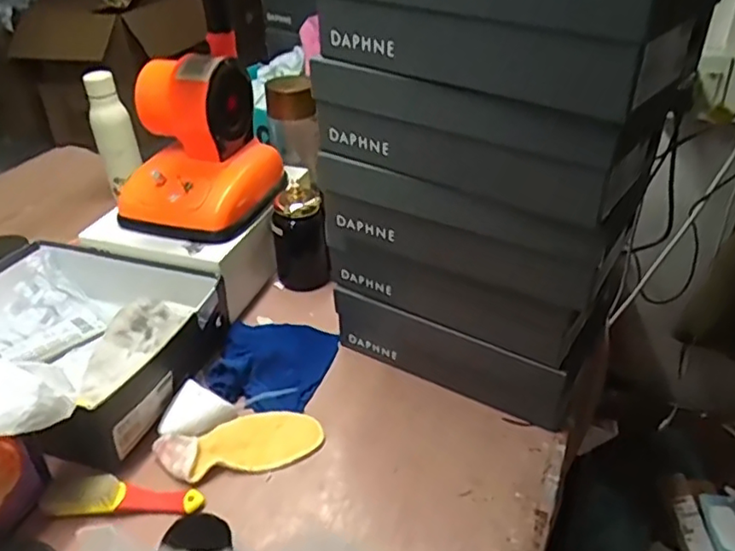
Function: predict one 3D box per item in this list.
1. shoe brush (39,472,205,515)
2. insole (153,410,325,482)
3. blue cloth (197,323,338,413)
[{"bbox_3d":[-0.248,0.220,0.641,0.158,0.020,0.041,1,35,2],"label":"shoe brush"},{"bbox_3d":[-0.139,0.184,0.701,0.176,0.020,0.060,-11,36,-15],"label":"insole"},{"bbox_3d":[-0.124,0.105,0.807,0.142,0.033,0.145,11,36,15],"label":"blue cloth"}]

